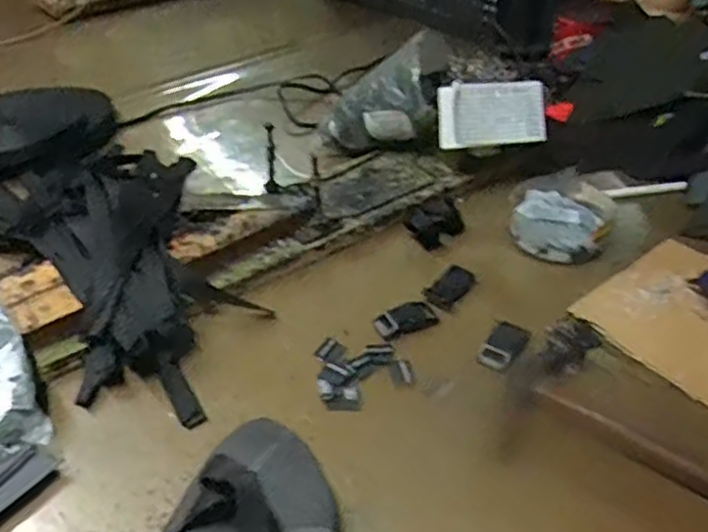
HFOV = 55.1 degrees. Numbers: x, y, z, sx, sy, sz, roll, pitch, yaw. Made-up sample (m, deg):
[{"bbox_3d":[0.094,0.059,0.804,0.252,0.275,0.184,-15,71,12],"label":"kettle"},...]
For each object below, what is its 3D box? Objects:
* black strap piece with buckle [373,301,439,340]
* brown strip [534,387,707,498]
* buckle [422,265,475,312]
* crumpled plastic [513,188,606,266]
[{"bbox_3d":[0.043,0.044,0.580,0.055,0.005,0.033,-16,41,-18],"label":"black strap piece with buckle"},{"bbox_3d":[0.204,0.129,0.466,0.164,0.015,0.020,22,44,26],"label":"brown strip"},{"bbox_3d":[0.086,0.017,0.606,0.028,0.007,0.055,31,48,33],"label":"buckle"},{"bbox_3d":[0.199,-0.043,0.665,0.080,0.024,0.089,11,40,14],"label":"crumpled plastic"}]

